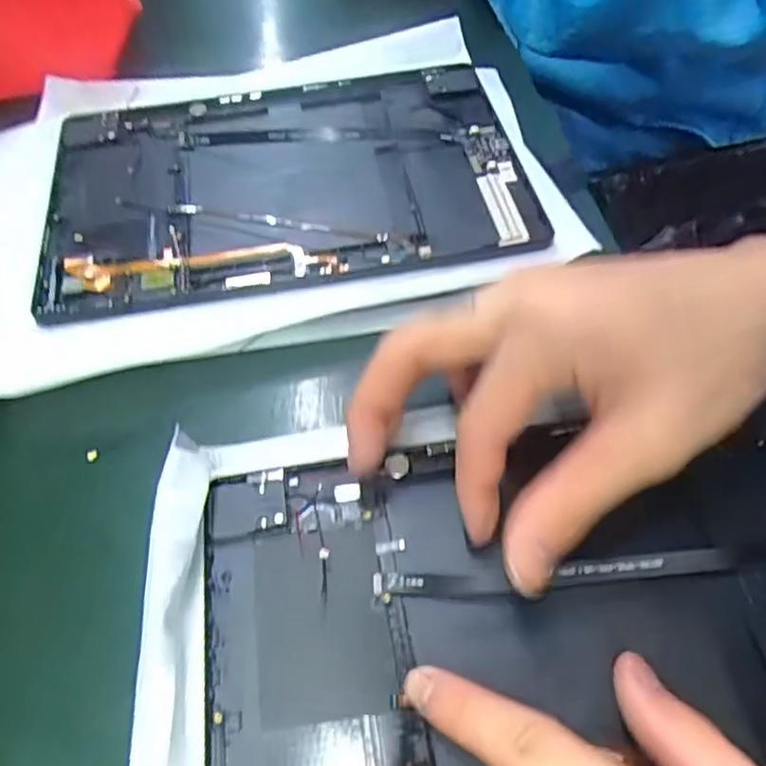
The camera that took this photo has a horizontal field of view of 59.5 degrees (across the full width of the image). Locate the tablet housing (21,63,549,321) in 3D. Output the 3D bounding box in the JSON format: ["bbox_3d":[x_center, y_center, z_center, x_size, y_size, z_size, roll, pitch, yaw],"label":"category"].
[{"bbox_3d":[-0.051,-0.105,0.341,0.234,0.014,0.152,-8,53,-6],"label":"tablet housing"}]

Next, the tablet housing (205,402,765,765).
[{"bbox_3d":[0.060,0.088,0.221,0.236,0.013,0.153,-5,57,0],"label":"tablet housing"}]

